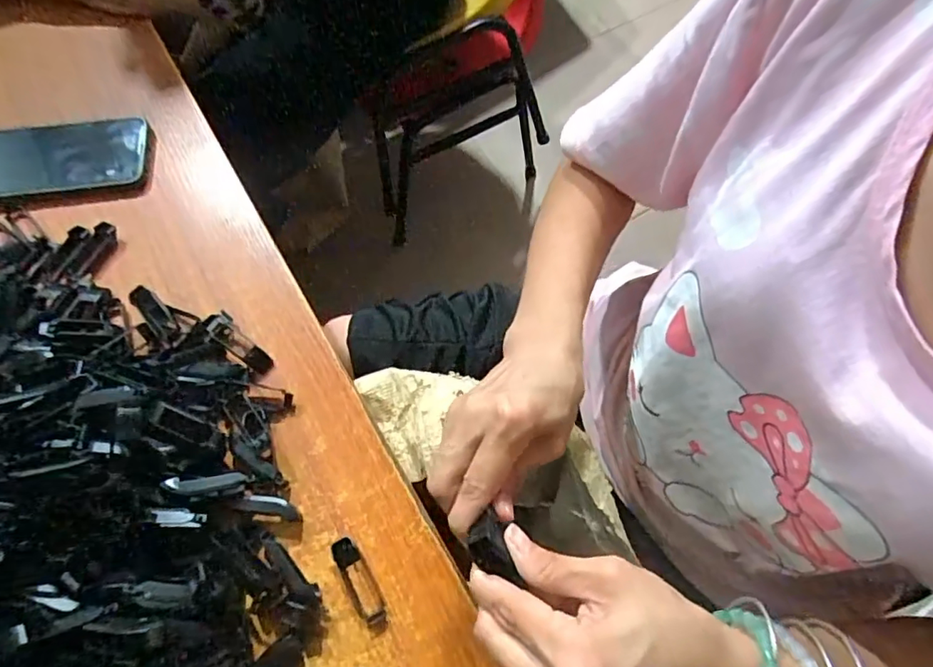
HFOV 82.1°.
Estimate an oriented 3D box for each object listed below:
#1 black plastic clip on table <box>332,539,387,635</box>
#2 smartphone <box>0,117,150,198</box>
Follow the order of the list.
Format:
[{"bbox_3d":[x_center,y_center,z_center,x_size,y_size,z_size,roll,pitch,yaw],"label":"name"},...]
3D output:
[{"bbox_3d":[-0.073,0.169,0.359,0.018,0.011,0.064,-30,69,-12],"label":"black plastic clip on table"},{"bbox_3d":[-0.380,-0.162,0.493,0.159,0.012,0.078,-5,67,-1],"label":"smartphone"}]

